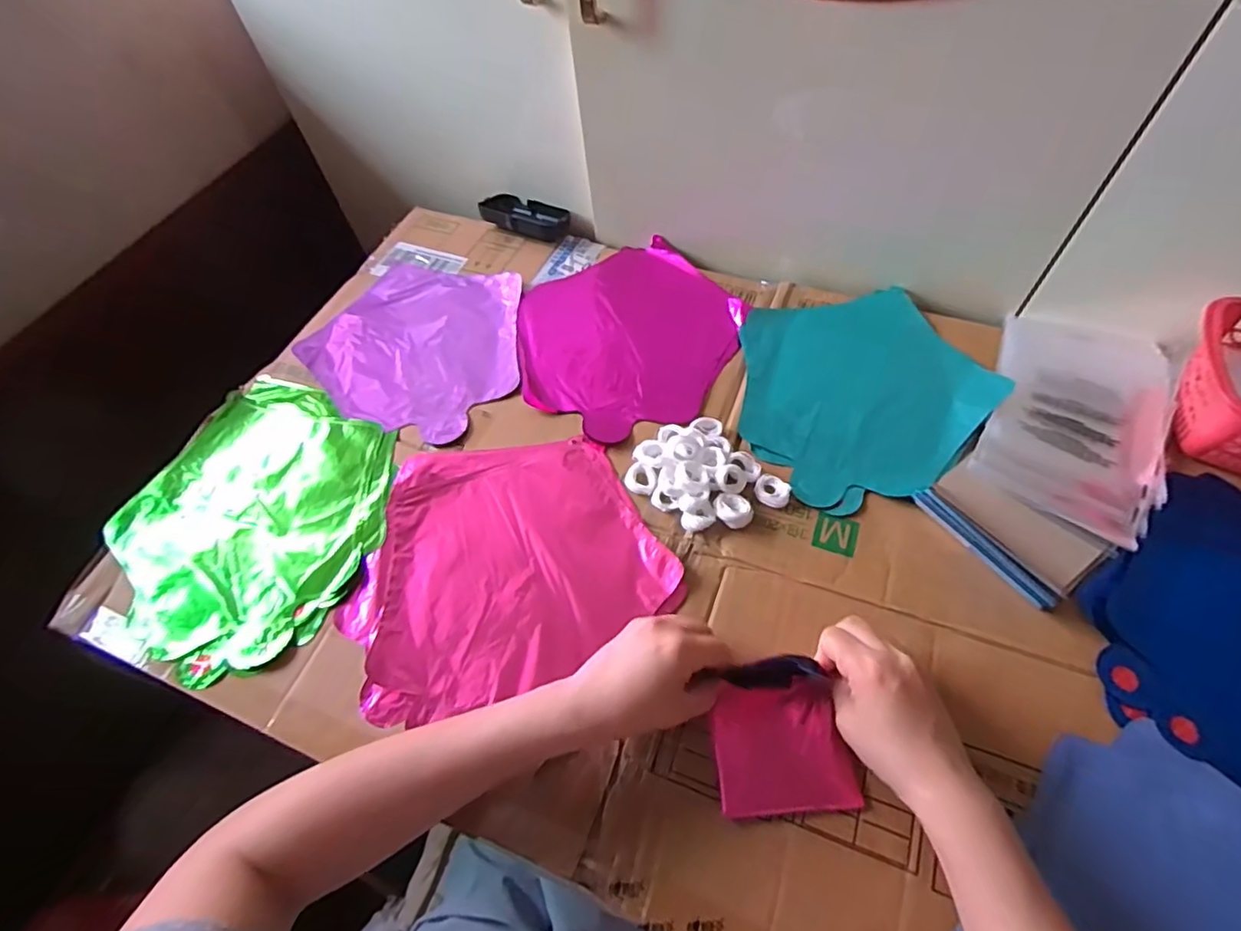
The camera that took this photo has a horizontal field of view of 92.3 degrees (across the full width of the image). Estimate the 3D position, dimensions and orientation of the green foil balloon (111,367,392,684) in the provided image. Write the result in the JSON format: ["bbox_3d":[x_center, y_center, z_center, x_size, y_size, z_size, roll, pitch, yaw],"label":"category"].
[{"bbox_3d":[-0.317,0.045,0.522,0.236,0.027,0.238,27,63,19],"label":"green foil balloon"}]

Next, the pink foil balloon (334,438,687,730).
[{"bbox_3d":[-0.104,0.072,0.489,0.242,0.014,0.216,-26,60,-13],"label":"pink foil balloon"}]

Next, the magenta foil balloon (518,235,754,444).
[{"bbox_3d":[0.006,-0.139,0.616,0.218,0.012,0.252,25,62,18],"label":"magenta foil balloon"}]

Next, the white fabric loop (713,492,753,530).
[{"bbox_3d":[0.091,0.037,0.486,0.026,0.018,0.030,-32,61,-16],"label":"white fabric loop"}]

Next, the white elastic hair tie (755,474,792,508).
[{"bbox_3d":[0.127,0.020,0.496,0.028,0.010,0.026,-1,57,2],"label":"white elastic hair tie"}]

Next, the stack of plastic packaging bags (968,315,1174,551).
[{"bbox_3d":[0.392,-0.045,0.511,0.135,0.024,0.237,25,62,18],"label":"stack of plastic packaging bags"}]

